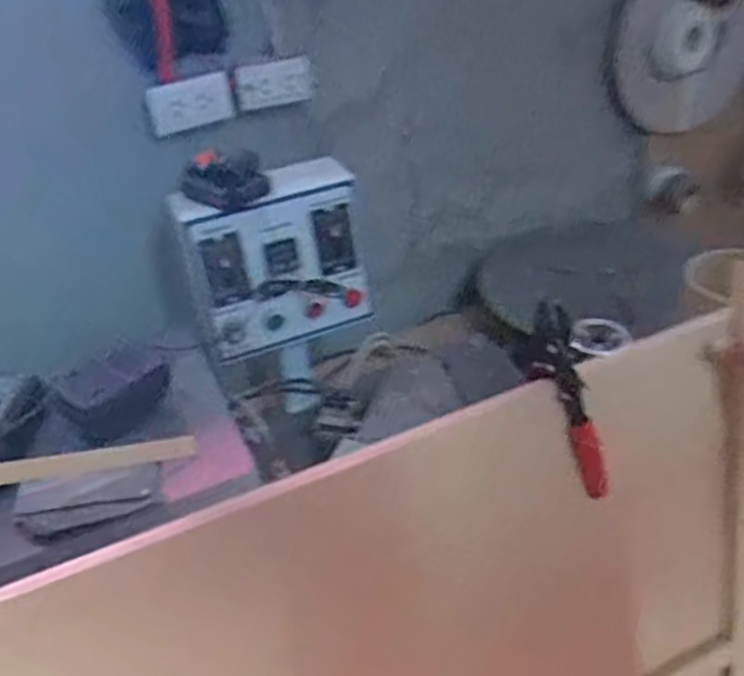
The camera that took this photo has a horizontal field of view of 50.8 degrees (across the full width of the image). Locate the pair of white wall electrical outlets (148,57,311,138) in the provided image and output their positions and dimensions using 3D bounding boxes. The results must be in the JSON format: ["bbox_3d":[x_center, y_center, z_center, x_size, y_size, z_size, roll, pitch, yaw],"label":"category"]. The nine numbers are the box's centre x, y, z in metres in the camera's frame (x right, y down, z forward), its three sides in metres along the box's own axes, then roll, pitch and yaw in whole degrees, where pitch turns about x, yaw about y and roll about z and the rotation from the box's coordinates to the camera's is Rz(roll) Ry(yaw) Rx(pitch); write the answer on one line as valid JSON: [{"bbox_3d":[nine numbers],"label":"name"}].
[{"bbox_3d":[-0.210,-0.367,1.170,0.242,0.064,0.039,-22,41,-19],"label":"pair of white wall electrical outlets"}]

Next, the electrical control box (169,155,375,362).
[{"bbox_3d":[-0.129,-0.103,1.099,0.248,0.225,0.117,-18,40,-15],"label":"electrical control box"}]

